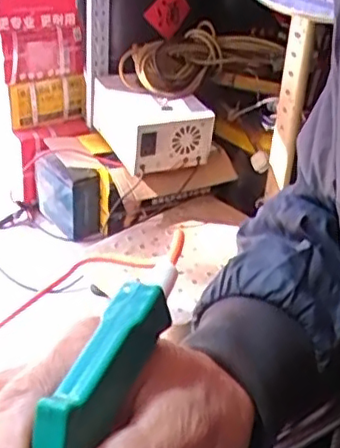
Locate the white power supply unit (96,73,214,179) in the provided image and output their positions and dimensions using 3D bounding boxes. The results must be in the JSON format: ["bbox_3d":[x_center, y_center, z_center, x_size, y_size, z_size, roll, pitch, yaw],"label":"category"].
[{"bbox_3d":[-0.061,-0.262,1.560,0.206,0.145,0.303,-15,37,-27],"label":"white power supply unit"}]

